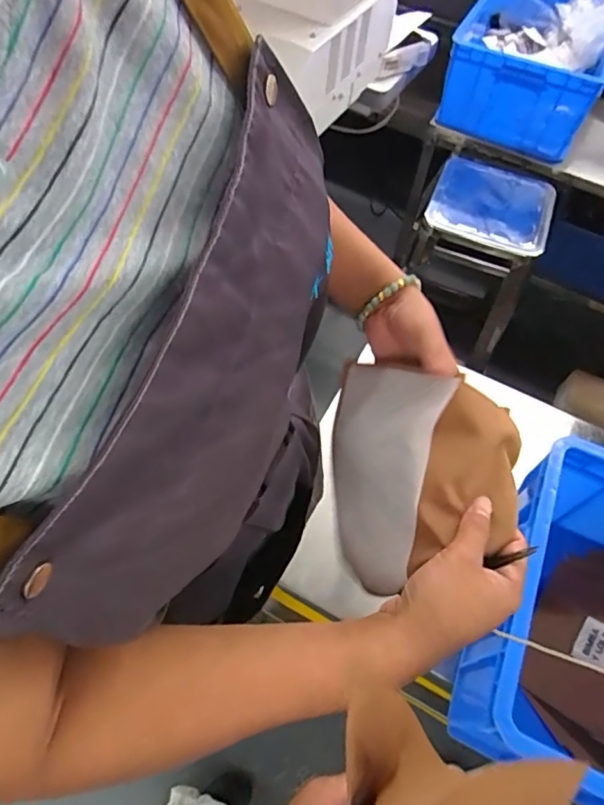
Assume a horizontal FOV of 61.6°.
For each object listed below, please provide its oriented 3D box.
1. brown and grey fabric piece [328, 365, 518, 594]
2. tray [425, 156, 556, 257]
[{"bbox_3d":[0.097,0.050,0.412,0.129,0.115,0.177,4,60,-2],"label":"brown and grey fabric piece"},{"bbox_3d":[0.463,-0.483,1.222,0.281,0.054,0.262,21,61,8],"label":"tray"}]

